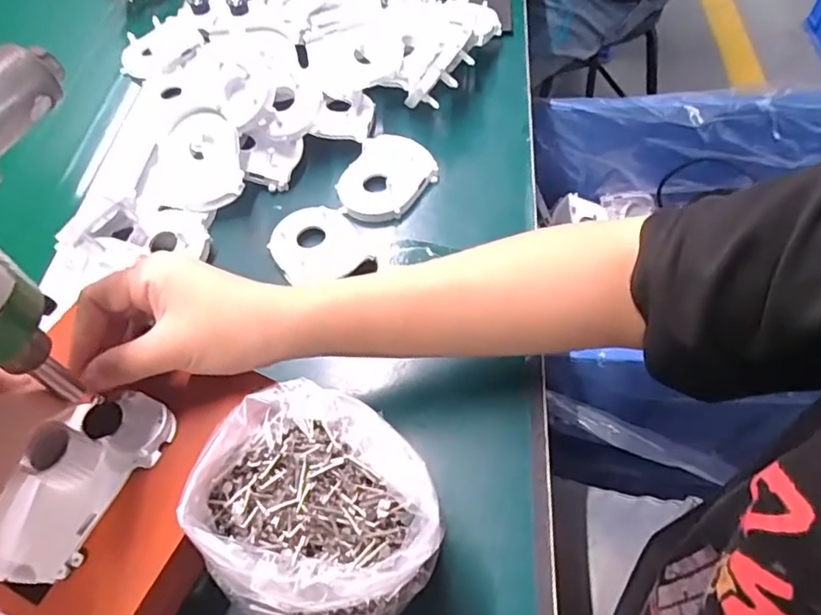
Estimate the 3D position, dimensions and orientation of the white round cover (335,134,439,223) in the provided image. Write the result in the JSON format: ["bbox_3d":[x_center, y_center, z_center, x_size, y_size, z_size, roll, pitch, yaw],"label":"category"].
[{"bbox_3d":[-0.021,-0.109,0.489,0.069,0.017,0.086,21,61,17],"label":"white round cover"}]

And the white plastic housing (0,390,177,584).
[{"bbox_3d":[-0.169,0.082,0.285,0.054,0.025,0.098,23,61,18],"label":"white plastic housing"}]

